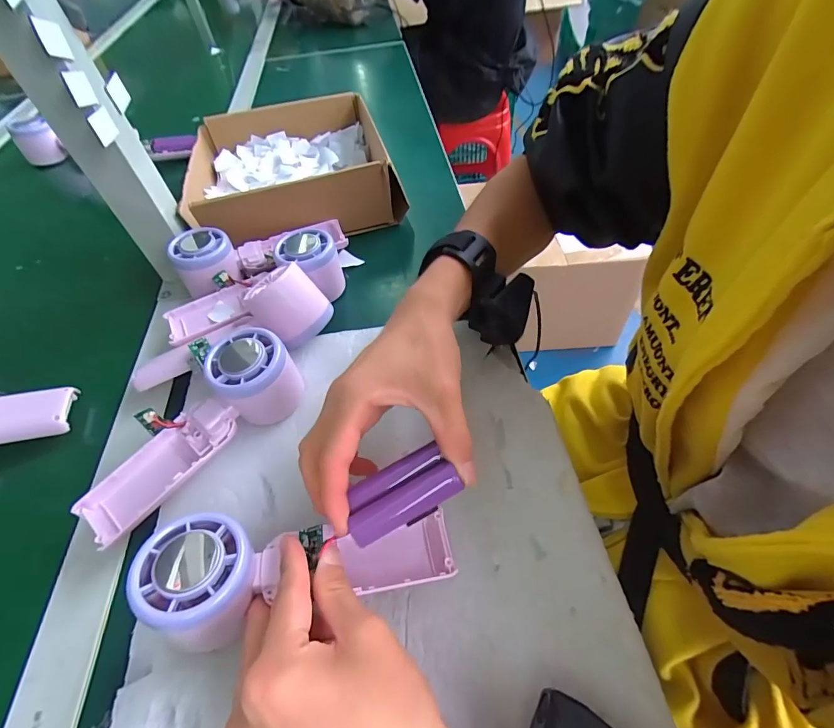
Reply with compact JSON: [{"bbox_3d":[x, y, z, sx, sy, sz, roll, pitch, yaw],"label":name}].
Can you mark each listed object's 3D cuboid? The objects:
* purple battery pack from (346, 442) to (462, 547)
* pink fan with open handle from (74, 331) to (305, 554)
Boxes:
[{"bbox_3d":[-0.010,0.070,0.234,0.062,0.016,0.036,-23,55,-12],"label":"purple battery pack"},{"bbox_3d":[-0.157,0.045,0.291,0.157,0.056,0.056,-39,61,-23],"label":"pink fan with open handle"}]

